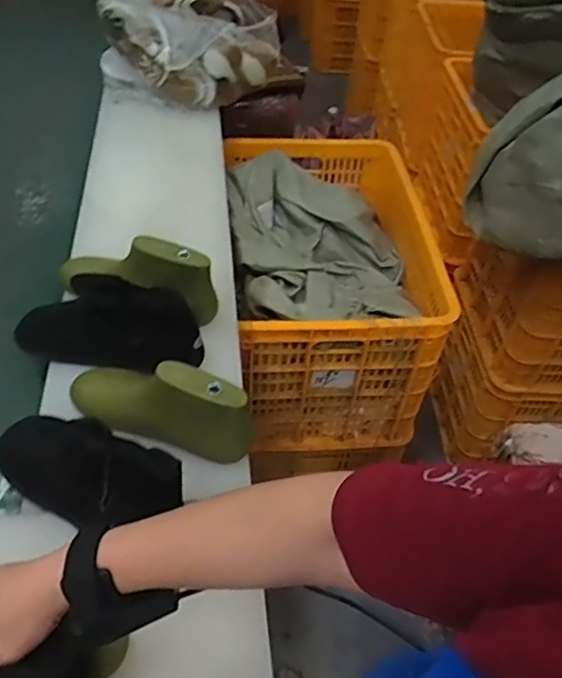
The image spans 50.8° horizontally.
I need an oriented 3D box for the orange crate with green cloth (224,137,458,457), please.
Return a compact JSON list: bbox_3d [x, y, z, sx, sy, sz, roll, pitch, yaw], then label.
[{"bbox_3d":[0.099,-0.127,1.319,0.398,0.390,0.622,-2,48,-6],"label":"orange crate with green cloth"}]

